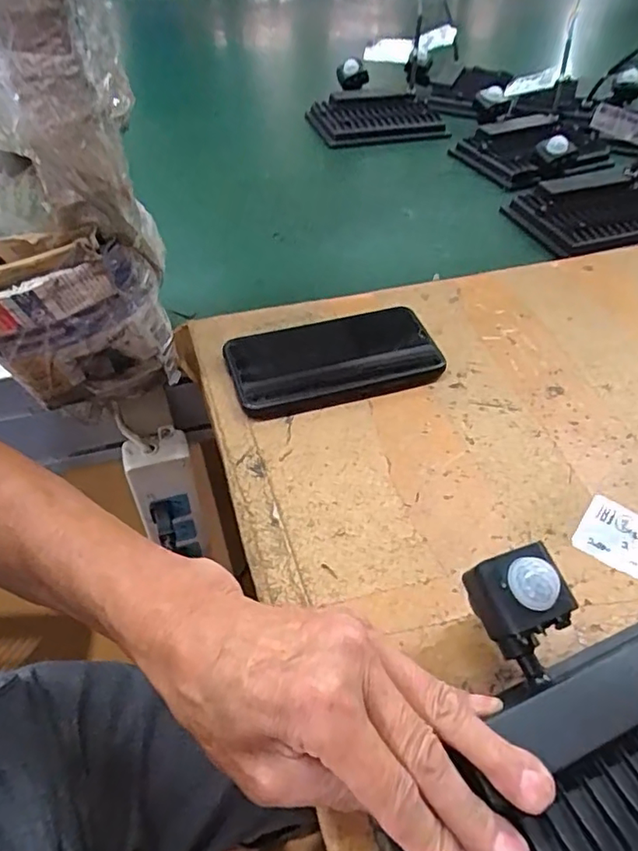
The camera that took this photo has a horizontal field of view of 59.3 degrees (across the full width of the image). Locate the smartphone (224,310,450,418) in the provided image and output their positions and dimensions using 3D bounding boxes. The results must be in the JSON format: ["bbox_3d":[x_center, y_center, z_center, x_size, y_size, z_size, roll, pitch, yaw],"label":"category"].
[{"bbox_3d":[0.011,-0.049,0.424,0.153,0.015,0.083,-11,49,-11],"label":"smartphone"}]

